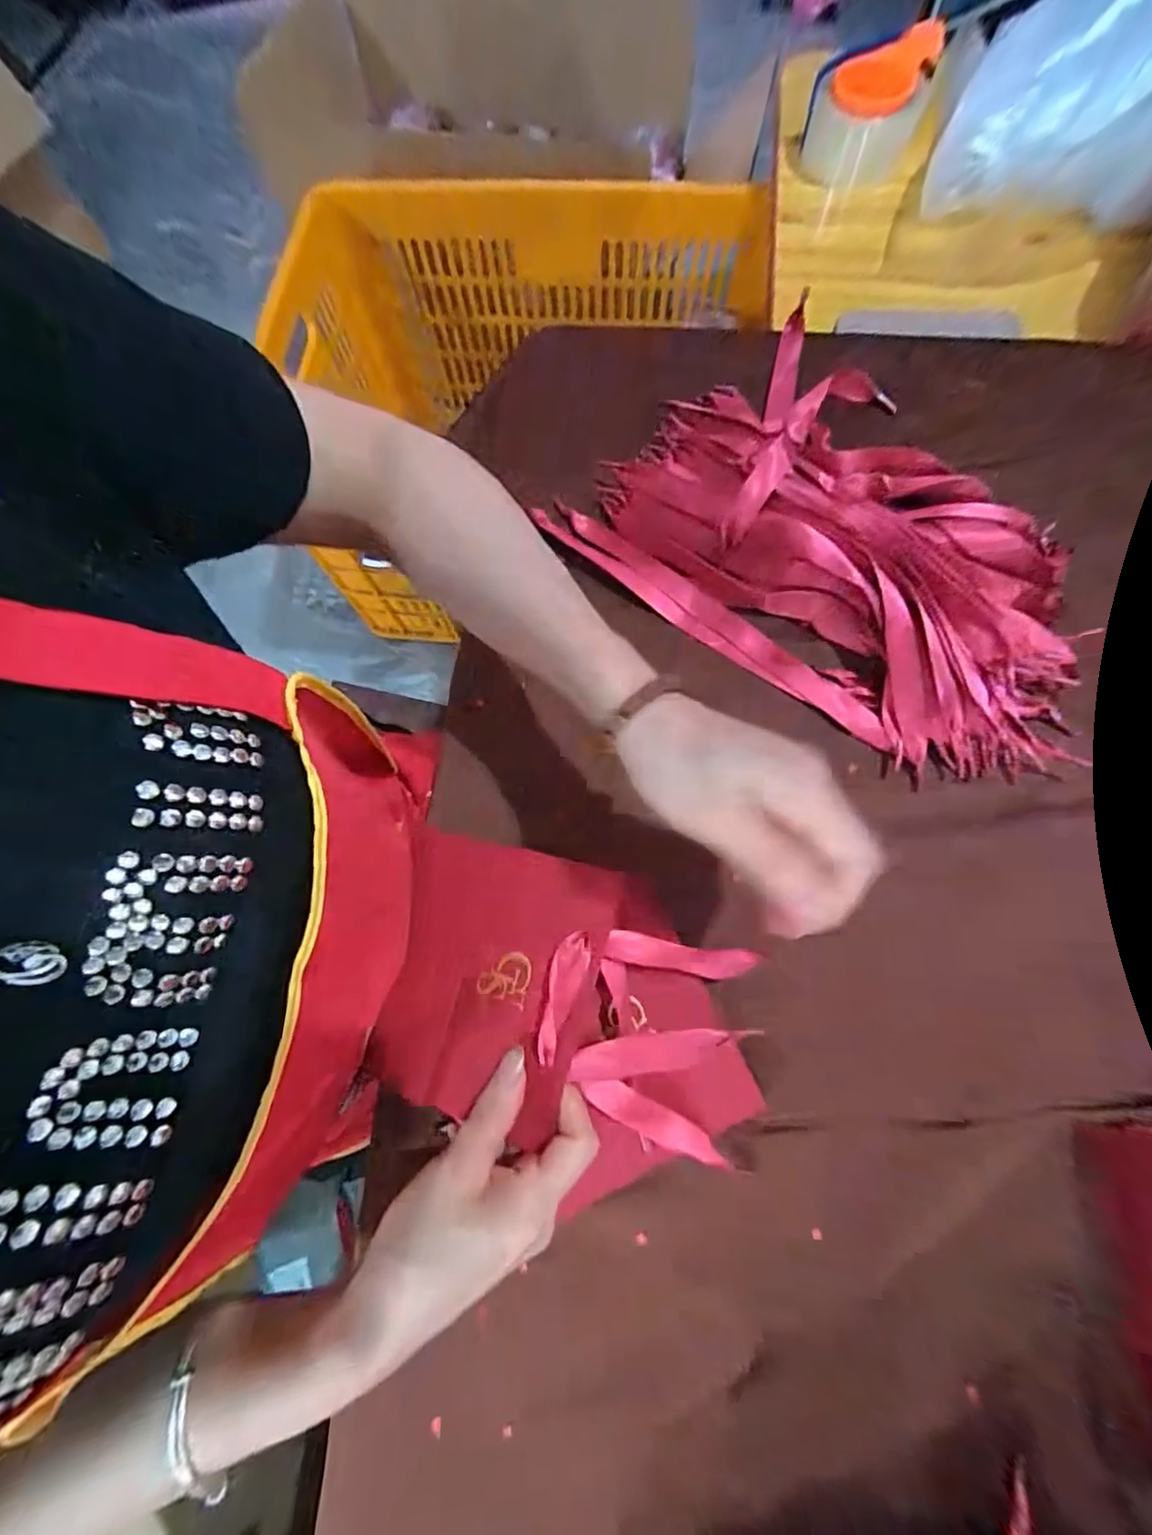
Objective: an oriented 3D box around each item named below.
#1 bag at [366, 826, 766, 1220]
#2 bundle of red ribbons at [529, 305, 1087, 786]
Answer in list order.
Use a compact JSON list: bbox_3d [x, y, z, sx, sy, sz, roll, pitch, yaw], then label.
[{"bbox_3d":[-0.005,0.131,0.296,0.199,0.045,0.157,10,74,5],"label":"bag"},{"bbox_3d":[0.196,-0.167,0.379,0.355,0.046,0.252,35,78,12],"label":"bundle of red ribbons"}]

